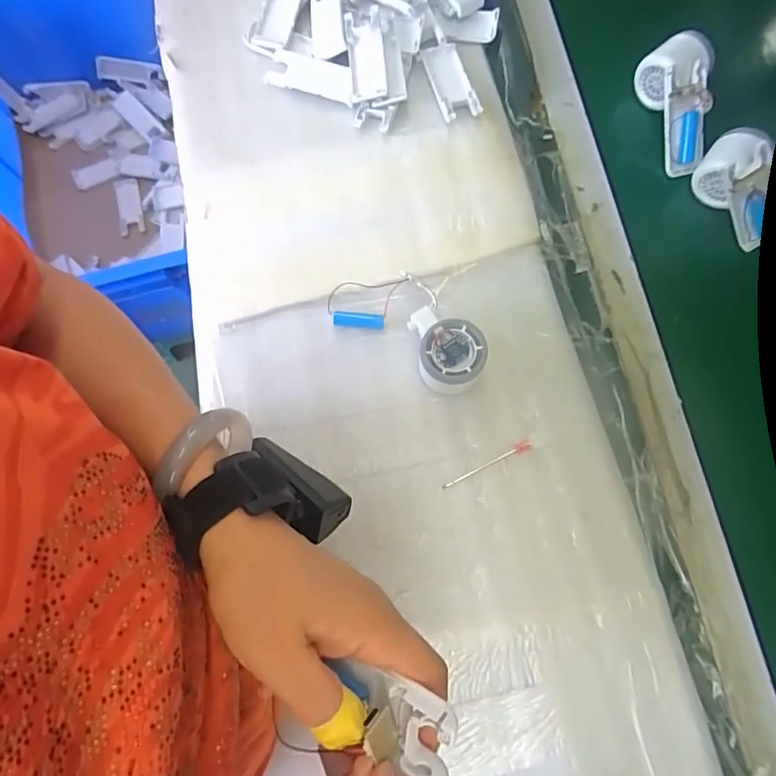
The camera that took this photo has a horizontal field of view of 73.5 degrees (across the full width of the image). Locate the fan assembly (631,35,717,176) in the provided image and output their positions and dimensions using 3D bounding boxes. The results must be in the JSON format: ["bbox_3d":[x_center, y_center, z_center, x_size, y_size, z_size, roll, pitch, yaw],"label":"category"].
[{"bbox_3d":[0.310,-0.303,0.559,0.066,0.052,0.142,-6,89,0],"label":"fan assembly"}]

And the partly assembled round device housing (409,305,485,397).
[{"bbox_3d":[0.055,-0.037,0.482,0.060,0.048,0.084,-11,74,-1],"label":"partly assembled round device housing"}]

